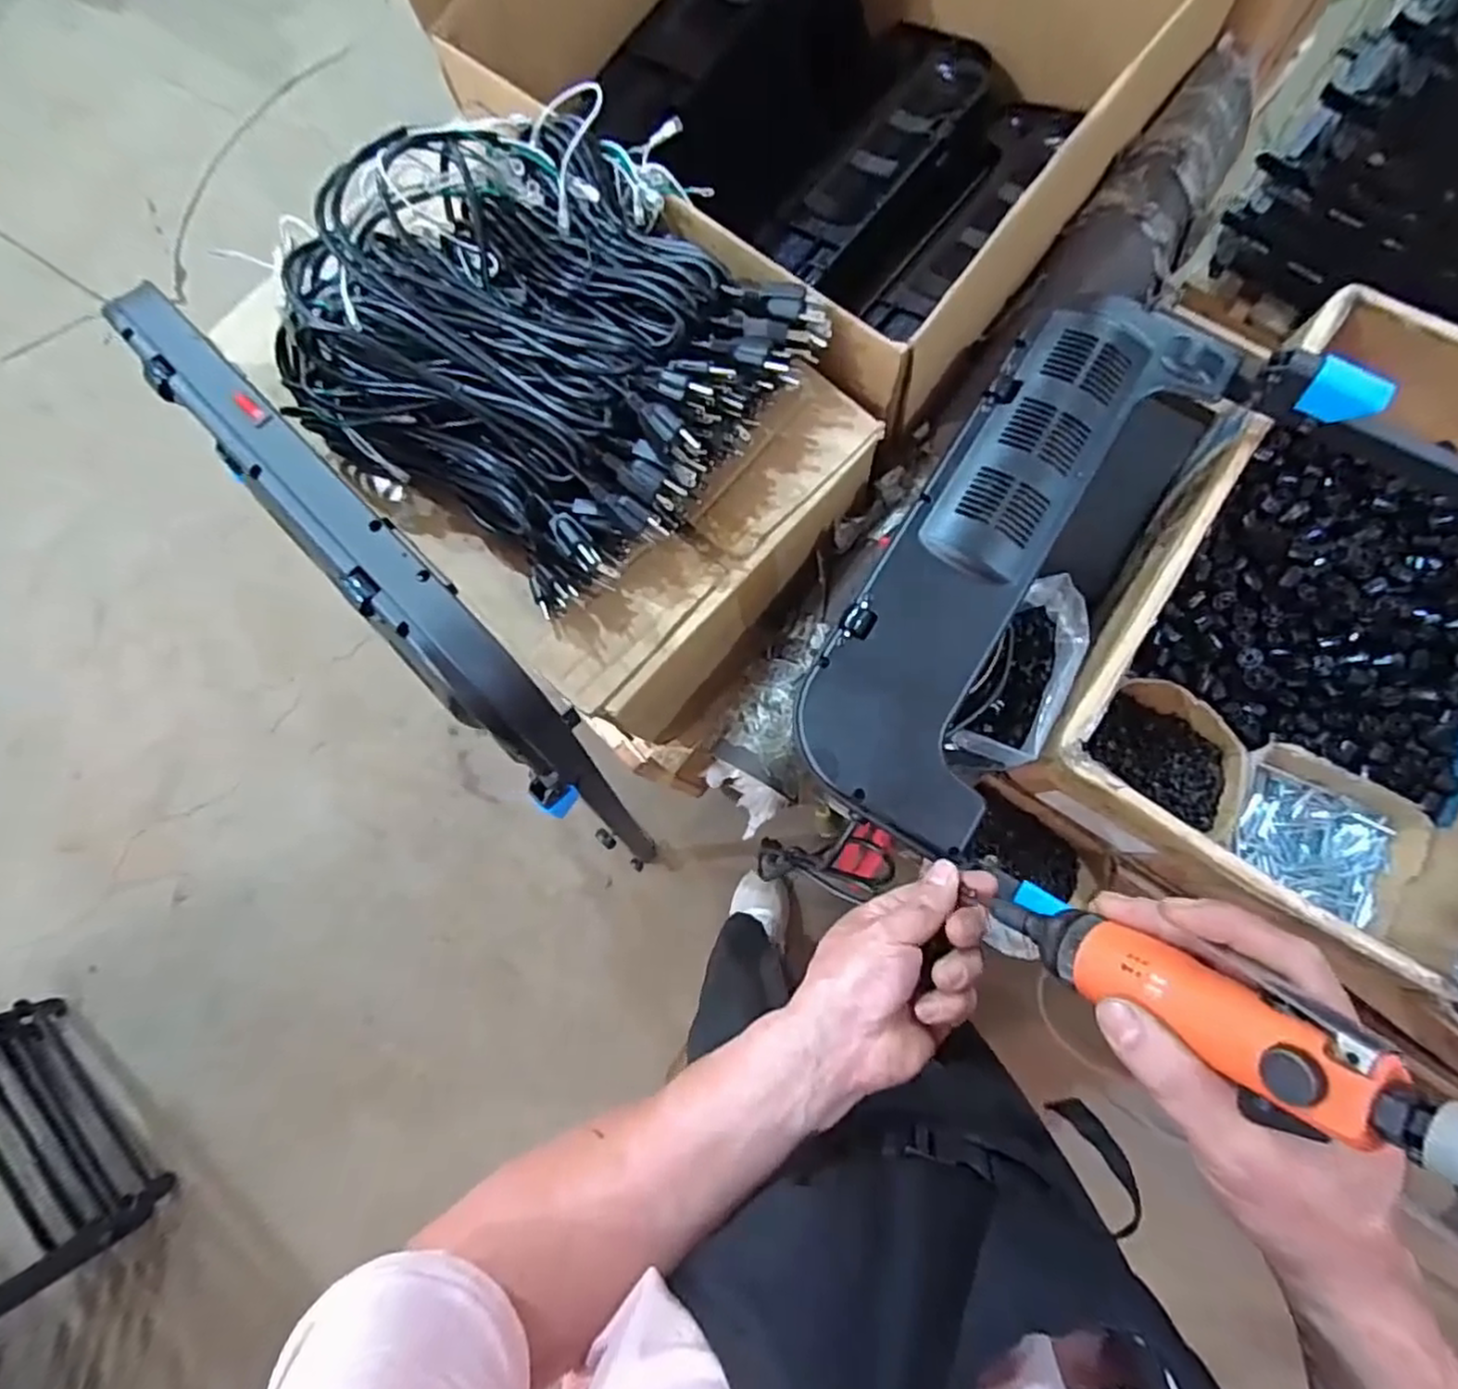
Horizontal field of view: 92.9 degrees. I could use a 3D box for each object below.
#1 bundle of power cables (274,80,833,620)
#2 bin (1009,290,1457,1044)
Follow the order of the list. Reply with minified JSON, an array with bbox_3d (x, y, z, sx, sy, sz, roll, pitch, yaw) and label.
[{"bbox_3d":[-0.153,-0.286,0.559,0.362,0.115,0.351,-39,78,-1],"label":"bundle of power cables"},{"bbox_3d":[0.570,-0.048,0.636,0.389,0.153,0.549,37,86,11],"label":"bin"}]

